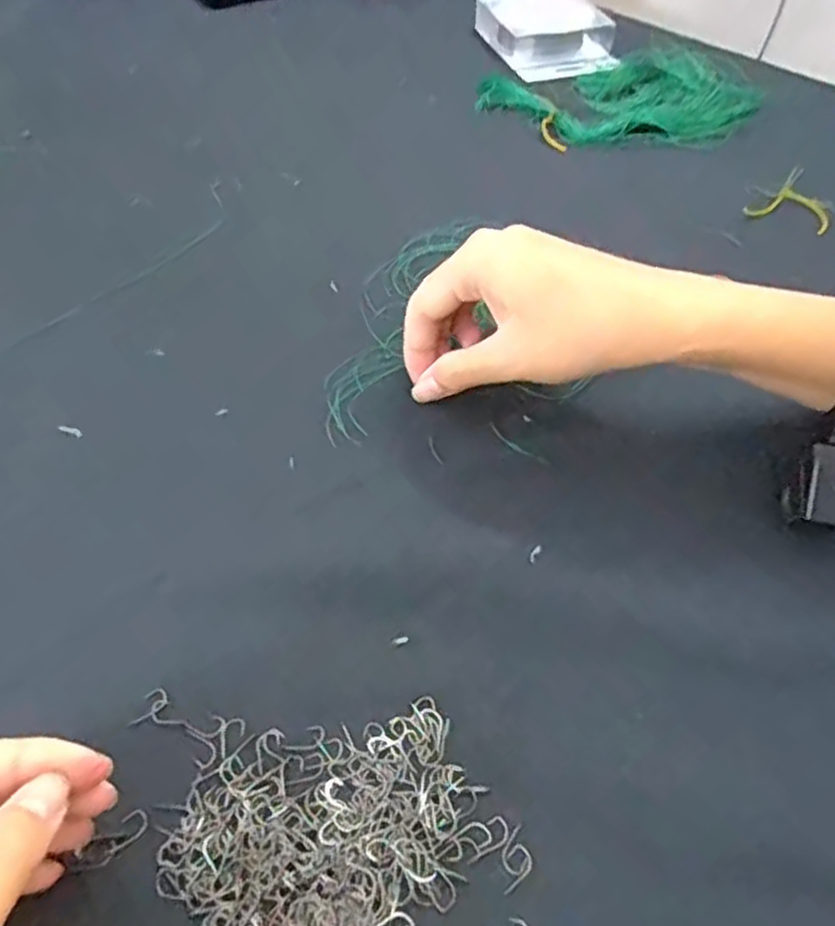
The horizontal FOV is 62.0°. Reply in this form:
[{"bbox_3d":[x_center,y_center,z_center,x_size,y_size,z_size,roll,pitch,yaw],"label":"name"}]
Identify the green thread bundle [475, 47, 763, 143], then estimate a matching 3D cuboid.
[{"bbox_3d":[0.145,-0.269,0.503,0.194,0.018,0.112,4,52,4],"label":"green thread bundle"}]

